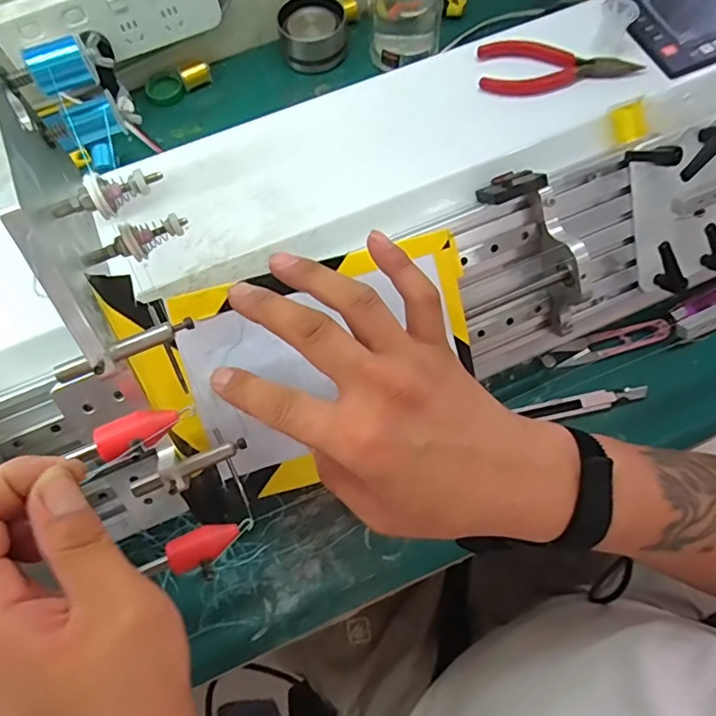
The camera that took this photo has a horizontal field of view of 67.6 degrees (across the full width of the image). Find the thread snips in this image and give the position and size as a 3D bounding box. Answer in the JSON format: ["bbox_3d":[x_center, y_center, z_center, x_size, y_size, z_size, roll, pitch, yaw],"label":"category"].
[{"bbox_3d":[0.223,-0.014,0.468,0.099,0.009,0.022,-16,70,-5],"label":"thread snips"}]

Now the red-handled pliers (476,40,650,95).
[{"bbox_3d":[0.155,-0.224,0.414,0.120,0.013,0.043,1,69,2],"label":"red-handled pliers"}]

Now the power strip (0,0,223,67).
[{"bbox_3d":[-0.238,-0.331,0.518,0.203,0.073,0.024,-25,71,-8],"label":"power strip"}]

